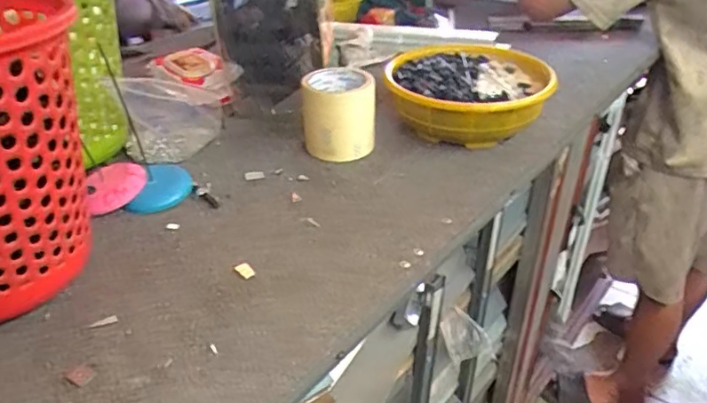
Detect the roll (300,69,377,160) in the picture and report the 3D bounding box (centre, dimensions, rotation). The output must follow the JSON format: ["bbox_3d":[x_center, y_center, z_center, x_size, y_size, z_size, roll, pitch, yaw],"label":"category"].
[{"bbox_3d":[-0.018,-0.116,0.744,0.094,0.095,0.081,-3,34,-2],"label":"roll"}]

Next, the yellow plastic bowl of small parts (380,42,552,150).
[{"bbox_3d":[0.158,-0.148,0.796,0.212,0.081,0.226,-1,33,1],"label":"yellow plastic bowl of small parts"}]

